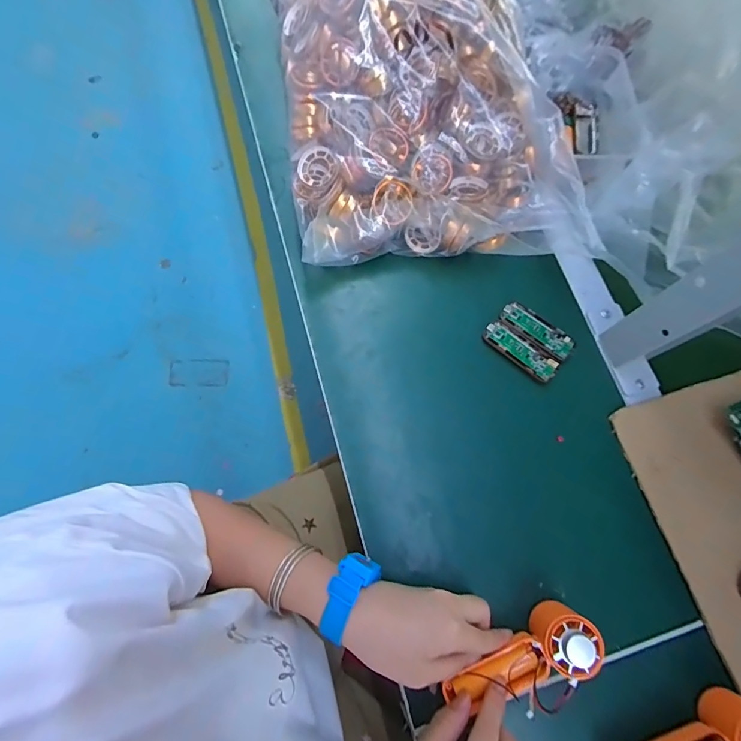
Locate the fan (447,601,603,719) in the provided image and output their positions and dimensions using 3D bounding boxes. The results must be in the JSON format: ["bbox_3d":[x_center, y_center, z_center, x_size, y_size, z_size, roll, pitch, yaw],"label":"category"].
[{"bbox_3d":[0.122,0.237,0.338,0.124,0.053,0.040,-23,75,-1],"label":"fan"}]

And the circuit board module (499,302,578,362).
[{"bbox_3d":[0.180,-0.044,0.443,0.083,0.005,0.029,38,75,9],"label":"circuit board module"}]

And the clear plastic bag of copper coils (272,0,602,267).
[{"bbox_3d":[0.062,-0.294,0.457,0.302,0.109,0.335,-6,73,-4],"label":"clear plastic bag of copper coils"}]

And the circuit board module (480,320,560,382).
[{"bbox_3d":[0.159,-0.021,0.436,0.084,0.007,0.029,39,75,9],"label":"circuit board module"}]

